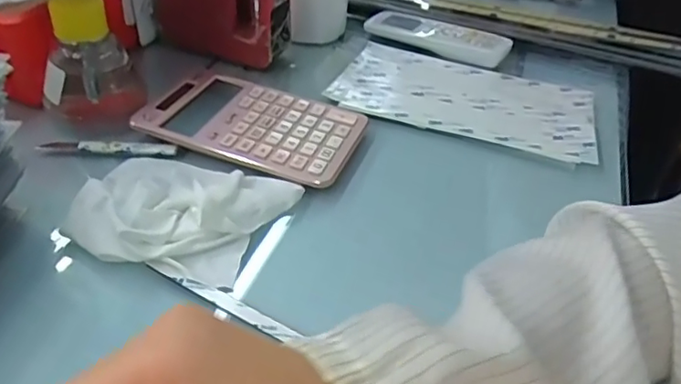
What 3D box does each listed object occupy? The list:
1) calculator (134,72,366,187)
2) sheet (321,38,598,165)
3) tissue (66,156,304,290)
[{"bbox_3d":[-0.076,-0.062,0.493,0.181,0.011,0.109,15,40,12],"label":"calculator"},{"bbox_3d":[0.122,-0.094,0.567,0.245,0.008,0.144,15,40,12],"label":"sheet"},{"bbox_3d":[-0.111,0.008,0.403,0.136,0.029,0.108,12,39,8],"label":"tissue"}]

